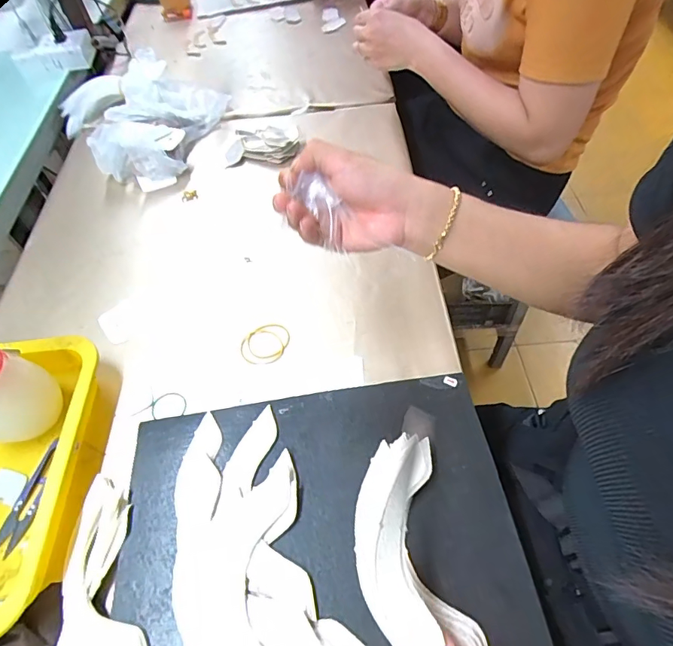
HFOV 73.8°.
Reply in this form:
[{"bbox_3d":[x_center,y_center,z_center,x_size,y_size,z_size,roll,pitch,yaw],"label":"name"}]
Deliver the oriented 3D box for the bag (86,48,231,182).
[{"bbox_3d":[-0.267,-0.312,0.688,0.166,0.080,0.227,-2,54,3],"label":"bag"}]

